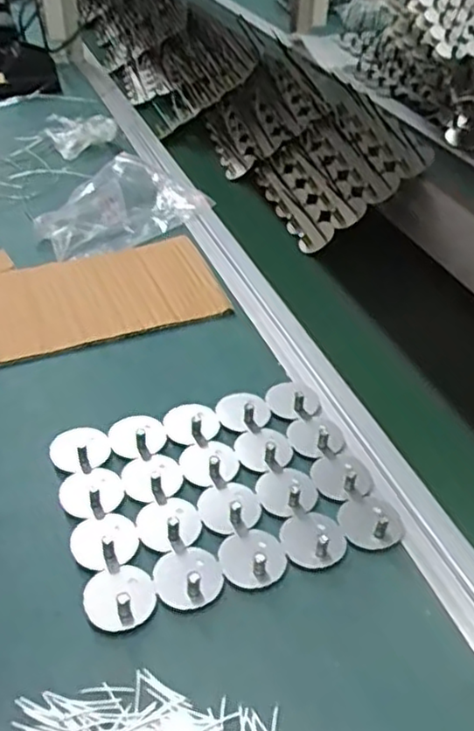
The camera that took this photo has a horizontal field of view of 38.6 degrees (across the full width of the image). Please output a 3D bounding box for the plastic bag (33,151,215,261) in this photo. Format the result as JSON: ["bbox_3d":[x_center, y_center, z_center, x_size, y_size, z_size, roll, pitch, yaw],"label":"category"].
[{"bbox_3d":[-0.140,-0.191,0.814,0.130,0.058,0.204,24,44,23],"label":"plastic bag"}]

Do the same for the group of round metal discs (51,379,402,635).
[{"bbox_3d":[-0.013,0.087,0.497,0.214,0.012,0.168,-12,42,-17],"label":"group of round metal discs"}]

